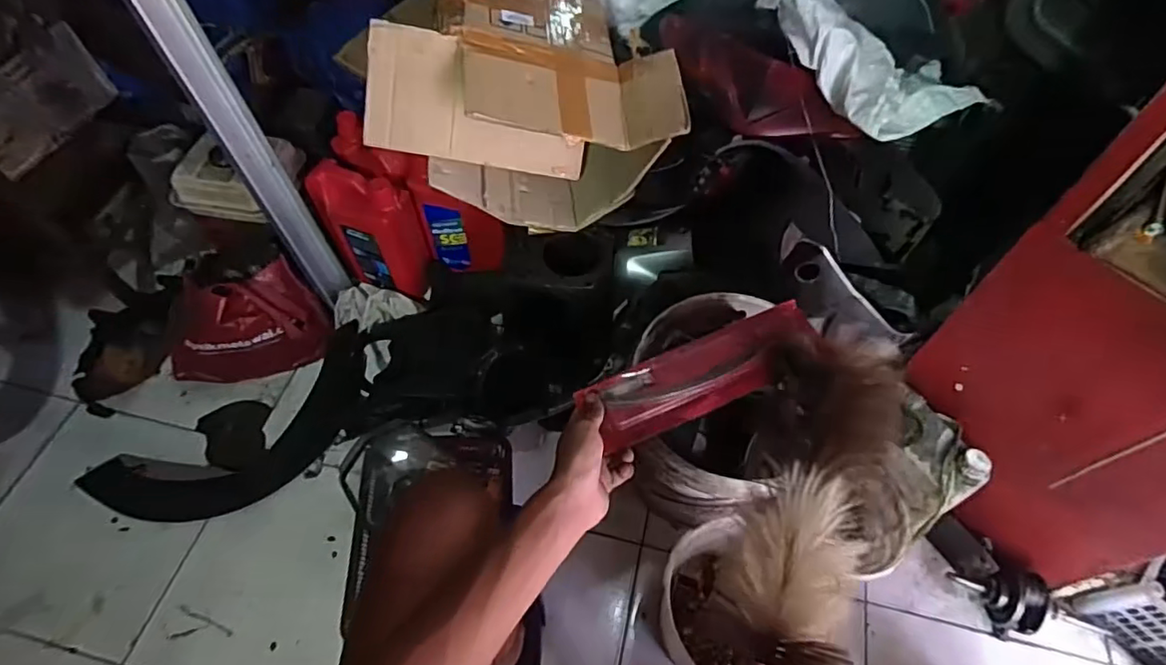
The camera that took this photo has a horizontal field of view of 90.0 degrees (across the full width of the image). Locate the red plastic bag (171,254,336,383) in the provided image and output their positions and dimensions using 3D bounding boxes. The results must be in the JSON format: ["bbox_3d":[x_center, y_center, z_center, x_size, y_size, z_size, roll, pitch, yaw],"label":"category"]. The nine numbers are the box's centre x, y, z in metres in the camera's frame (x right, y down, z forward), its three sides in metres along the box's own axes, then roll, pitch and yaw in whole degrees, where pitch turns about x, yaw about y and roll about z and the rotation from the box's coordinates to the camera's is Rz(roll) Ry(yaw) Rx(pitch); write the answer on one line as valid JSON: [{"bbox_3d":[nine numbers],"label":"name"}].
[{"bbox_3d":[-0.706,-0.024,1.204,0.301,0.230,0.148,-14,58,-9],"label":"red plastic bag"}]

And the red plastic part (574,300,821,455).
[{"bbox_3d":[0.132,0.038,0.628,0.245,0.035,0.084,-26,60,-8],"label":"red plastic part"}]

